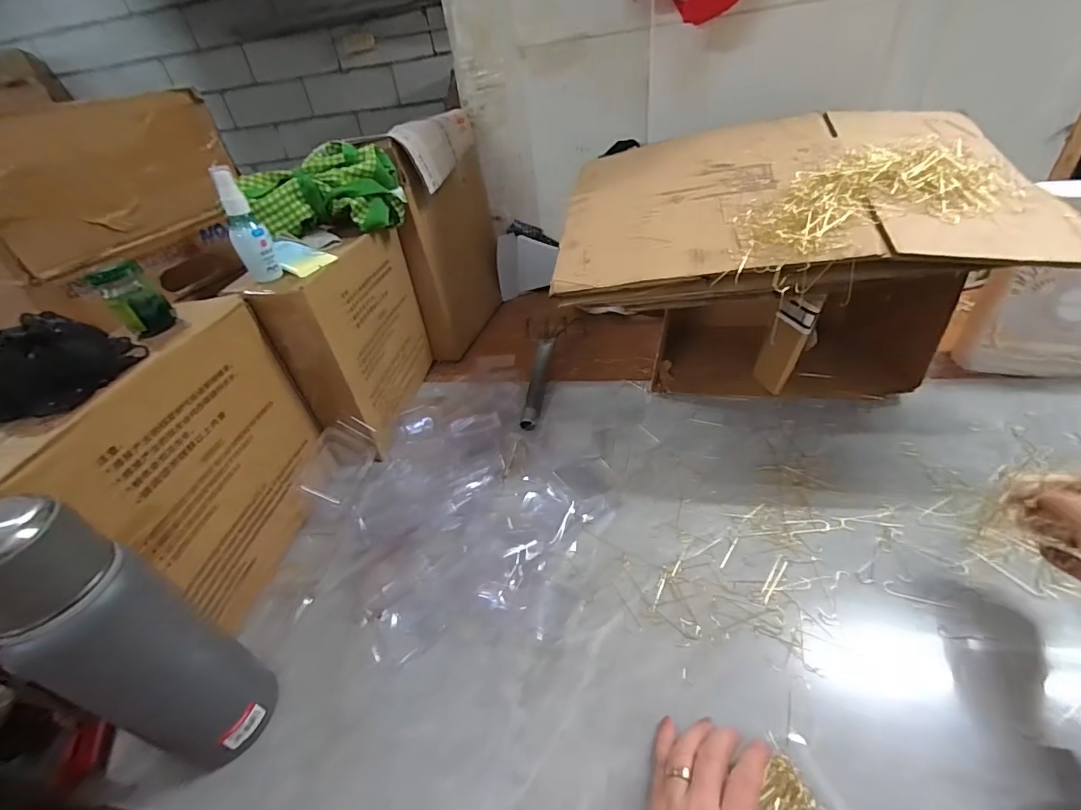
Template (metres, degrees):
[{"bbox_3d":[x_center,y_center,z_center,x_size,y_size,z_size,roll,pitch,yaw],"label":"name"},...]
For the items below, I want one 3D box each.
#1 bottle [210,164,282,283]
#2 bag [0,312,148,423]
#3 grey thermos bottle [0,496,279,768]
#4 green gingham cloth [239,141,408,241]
[{"bbox_3d":[-0.322,-0.193,0.503,0.034,0.117,0.032,-22,39,-17],"label":"bottle"},{"bbox_3d":[-0.400,-0.035,0.374,0.086,0.058,0.084,-2,38,9],"label":"bag"},{"bbox_3d":[-0.290,0.179,0.335,0.066,0.272,0.079,10,41,22],"label":"grey thermos bottle"},{"bbox_3d":[-0.294,-0.288,0.632,0.200,0.092,0.097,-24,40,-18],"label":"green gingham cloth"}]

